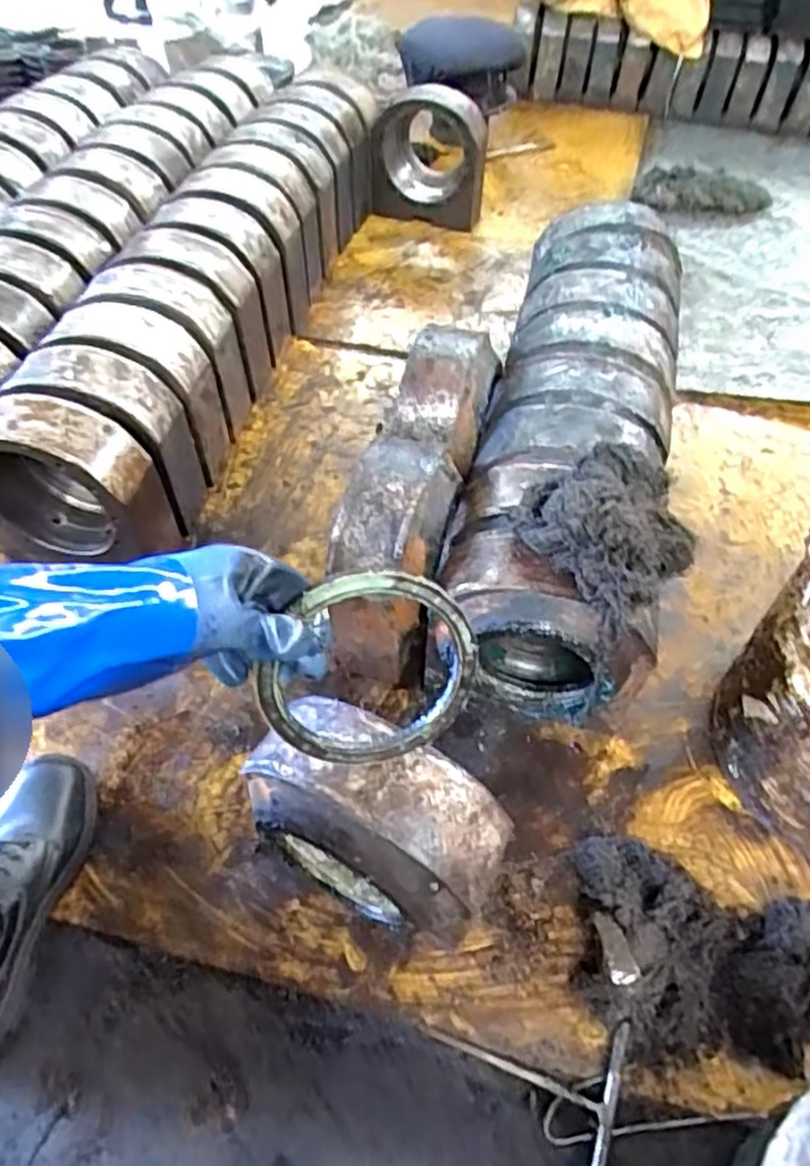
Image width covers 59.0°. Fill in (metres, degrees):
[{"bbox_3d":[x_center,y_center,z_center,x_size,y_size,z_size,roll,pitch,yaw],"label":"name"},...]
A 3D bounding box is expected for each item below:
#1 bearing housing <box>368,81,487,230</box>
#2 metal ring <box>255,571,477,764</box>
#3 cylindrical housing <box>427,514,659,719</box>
[{"bbox_3d":[0.046,-0.884,1.493,0.238,0.249,0.128,9,55,7],"label":"bearing housing"},{"bbox_3d":[-0.026,0.065,0.525,0.160,0.160,0.008,-14,26,-7],"label":"metal ring"},{"bbox_3d":[0.156,0.004,0.787,0.223,0.212,0.225,13,53,9],"label":"cylindrical housing"}]

